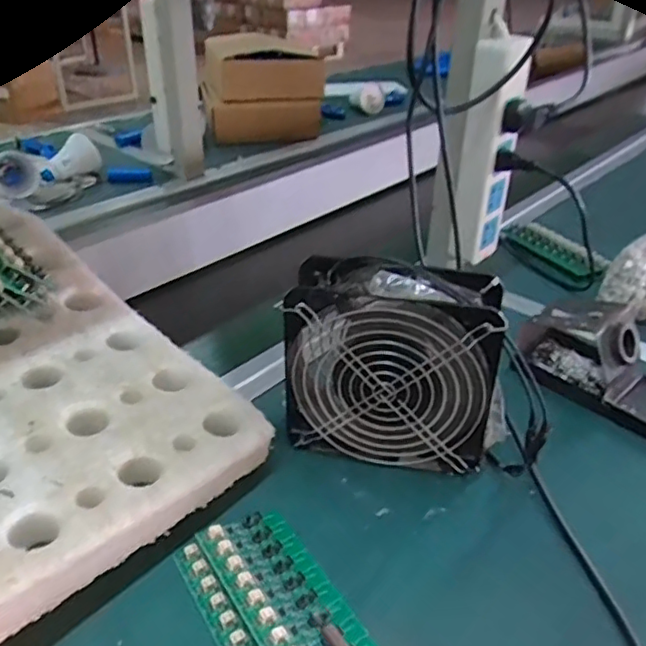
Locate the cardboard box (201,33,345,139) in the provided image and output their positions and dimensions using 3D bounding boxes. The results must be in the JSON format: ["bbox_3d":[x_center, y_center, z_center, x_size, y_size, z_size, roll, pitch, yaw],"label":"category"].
[{"bbox_3d":[-0.104,-0.457,1.200,0.248,0.167,0.138,-9,34,-15],"label":"cardboard box"}]

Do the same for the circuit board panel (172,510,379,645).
[{"bbox_3d":[-0.027,0.171,0.373,0.077,0.018,0.138,-18,37,-28],"label":"circuit board panel"}]

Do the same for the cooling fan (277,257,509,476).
[{"bbox_3d":[0.053,0.032,0.463,0.152,0.154,0.056,7,33,9],"label":"cooling fan"}]

